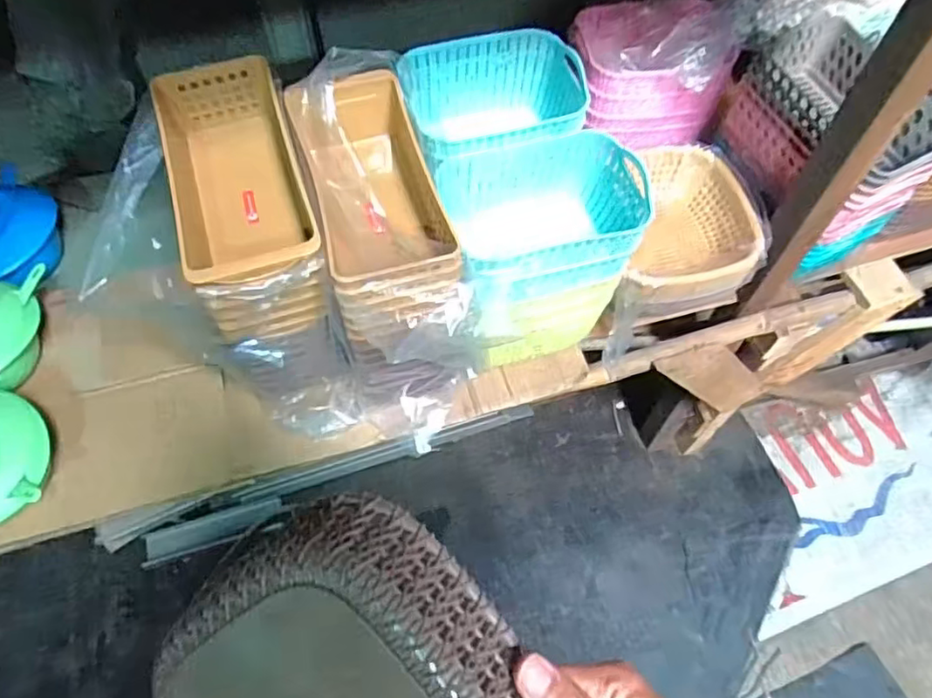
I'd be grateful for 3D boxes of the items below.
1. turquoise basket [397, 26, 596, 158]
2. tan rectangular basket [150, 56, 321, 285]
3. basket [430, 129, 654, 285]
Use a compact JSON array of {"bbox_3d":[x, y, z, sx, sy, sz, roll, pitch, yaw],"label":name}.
[{"bbox_3d":[0.042,-0.310,0.857,0.215,0.121,0.188,-14,59,-9],"label":"turquoise basket"},{"bbox_3d":[-0.261,-0.188,0.727,0.145,0.104,0.283,-16,59,-10],"label":"tan rectangular basket"},{"bbox_3d":[0.095,-0.151,0.796,0.220,0.142,0.167,-17,59,-11],"label":"basket"}]

